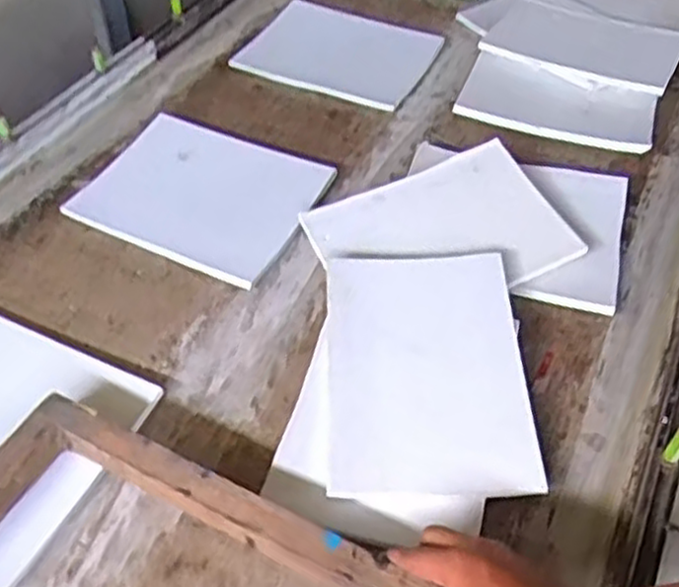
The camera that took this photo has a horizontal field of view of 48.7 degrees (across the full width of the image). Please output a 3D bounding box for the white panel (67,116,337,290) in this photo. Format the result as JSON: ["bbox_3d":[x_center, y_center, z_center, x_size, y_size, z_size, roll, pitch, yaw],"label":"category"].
[{"bbox_3d":[-0.168,-0.128,0.941,0.254,0.020,0.220,24,54,13],"label":"white panel"}]

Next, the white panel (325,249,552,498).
[{"bbox_3d":[0.087,0.072,0.755,0.194,0.015,0.268,0,55,-1],"label":"white panel"}]

